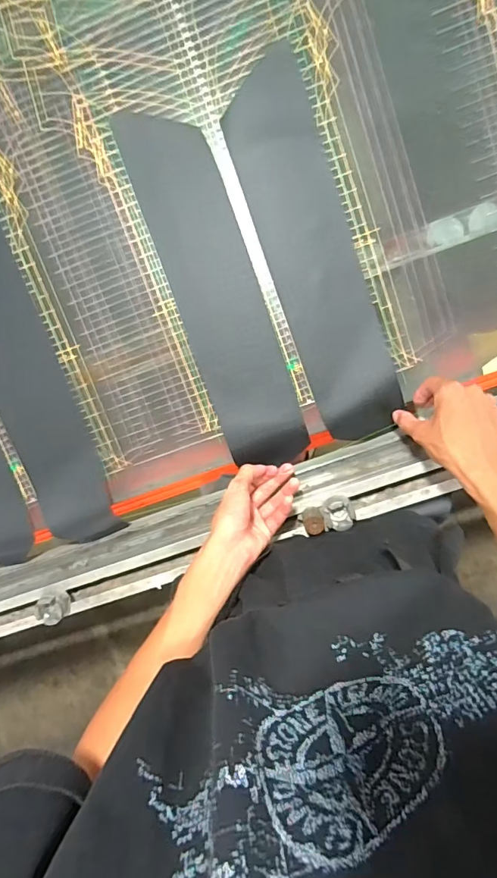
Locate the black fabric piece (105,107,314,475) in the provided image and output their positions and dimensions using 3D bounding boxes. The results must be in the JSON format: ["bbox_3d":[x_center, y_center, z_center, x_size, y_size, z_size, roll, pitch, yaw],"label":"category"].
[{"bbox_3d":[-0.037,-0.176,0.560,0.106,0.008,0.433,-20,98,6],"label":"black fabric piece"}]

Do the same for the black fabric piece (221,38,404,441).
[{"bbox_3d":[0.079,-0.213,0.546,0.100,0.007,0.437,-19,98,6],"label":"black fabric piece"}]

